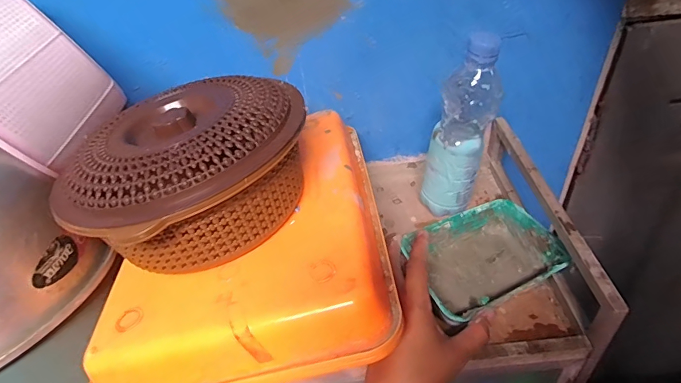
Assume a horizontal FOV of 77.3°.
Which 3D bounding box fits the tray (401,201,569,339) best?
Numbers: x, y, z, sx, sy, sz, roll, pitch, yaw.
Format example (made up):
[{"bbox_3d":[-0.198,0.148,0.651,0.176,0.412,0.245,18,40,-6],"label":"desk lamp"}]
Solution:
[{"bbox_3d":[0.158,0.080,0.477,0.168,0.049,0.117,-21,43,-17],"label":"tray"}]

